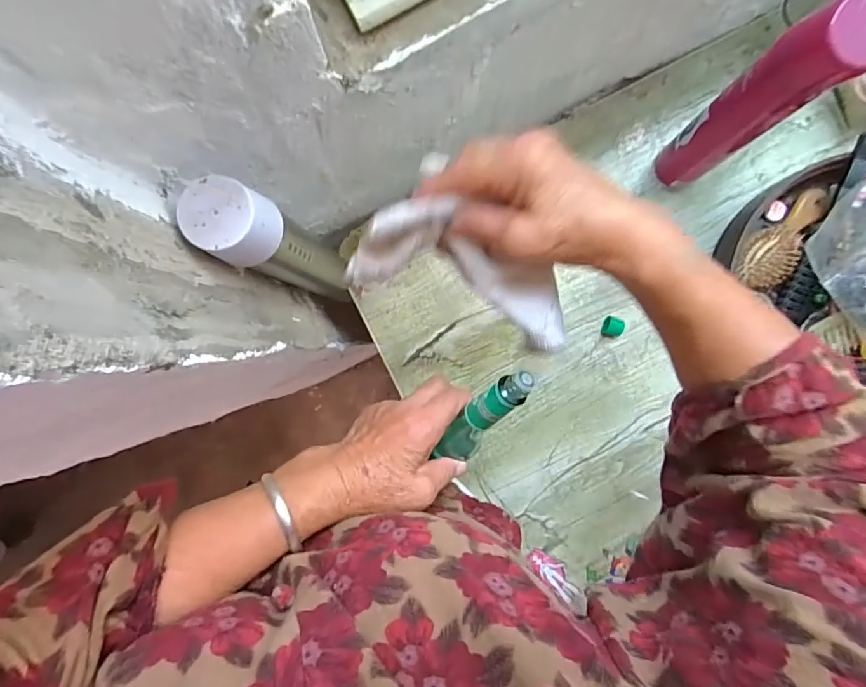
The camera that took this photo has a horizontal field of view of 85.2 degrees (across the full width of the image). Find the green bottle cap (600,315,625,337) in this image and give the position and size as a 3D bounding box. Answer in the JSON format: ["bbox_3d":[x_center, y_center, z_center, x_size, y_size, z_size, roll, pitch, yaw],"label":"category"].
[{"bbox_3d":[0.211,-0.019,0.551,0.024,0.016,0.020,18,89,5],"label":"green bottle cap"}]

